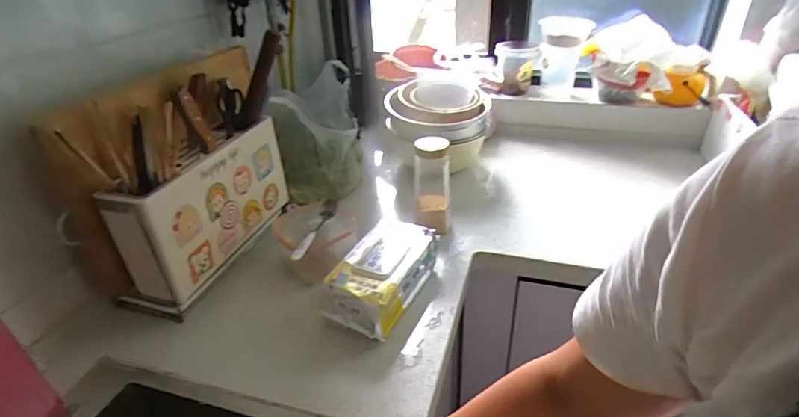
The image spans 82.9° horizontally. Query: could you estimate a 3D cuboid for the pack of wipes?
[{"bbox_3d":[-0.029,0.118,0.787,0.115,0.087,0.242,10,34,26],"label":"pack of wipes"}]

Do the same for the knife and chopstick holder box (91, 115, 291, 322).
[{"bbox_3d":[-0.357,-0.008,0.849,0.125,0.218,0.352,4,32,17],"label":"knife and chopstick holder box"}]

